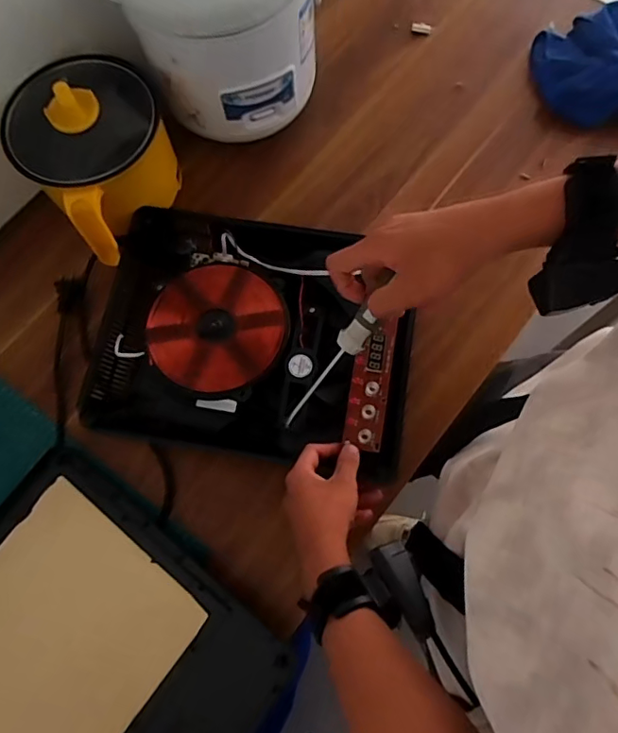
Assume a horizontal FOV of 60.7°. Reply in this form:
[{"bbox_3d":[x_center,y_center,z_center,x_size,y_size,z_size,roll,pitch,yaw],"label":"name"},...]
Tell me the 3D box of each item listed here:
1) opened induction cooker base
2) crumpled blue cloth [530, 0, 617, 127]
[{"bbox_3d":[-0.067,-0.037,0.600,0.358,0.059,0.265,10,76,4],"label":"opened induction cooker base"},{"bbox_3d":[0.394,-0.391,0.689,0.199,0.072,0.161,22,78,7],"label":"crumpled blue cloth"}]

